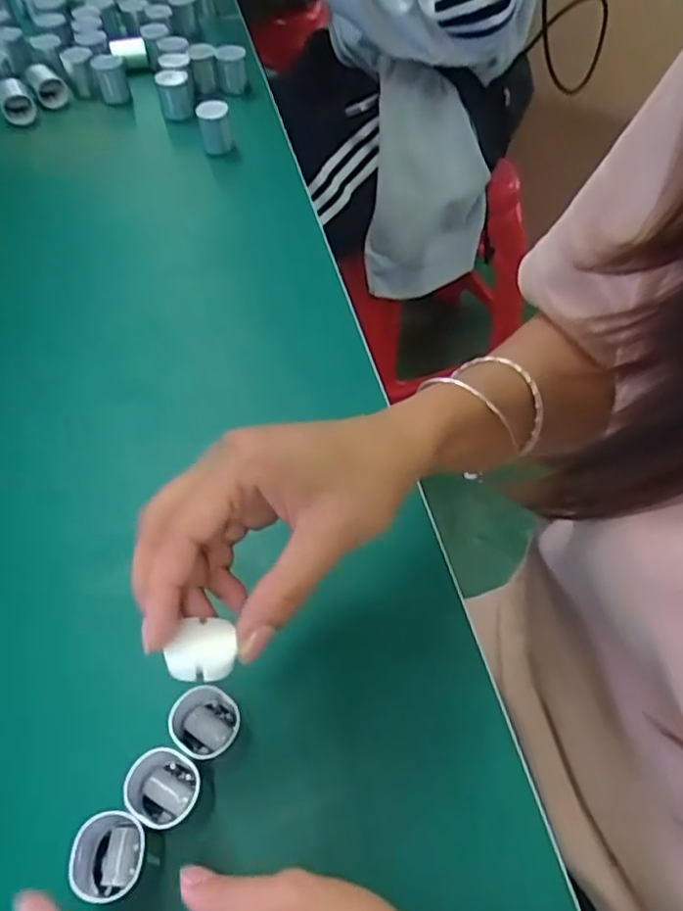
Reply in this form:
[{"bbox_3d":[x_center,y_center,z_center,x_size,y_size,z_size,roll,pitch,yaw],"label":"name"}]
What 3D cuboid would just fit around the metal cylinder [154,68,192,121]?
[{"bbox_3d":[-0.168,-0.363,0.657,0.030,0.034,0.039,-14,54,-12],"label":"metal cylinder"}]

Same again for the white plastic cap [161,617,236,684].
[{"bbox_3d":[-0.053,0.072,0.247,0.024,0.006,0.024,1,52,-1],"label":"white plastic cap"}]

